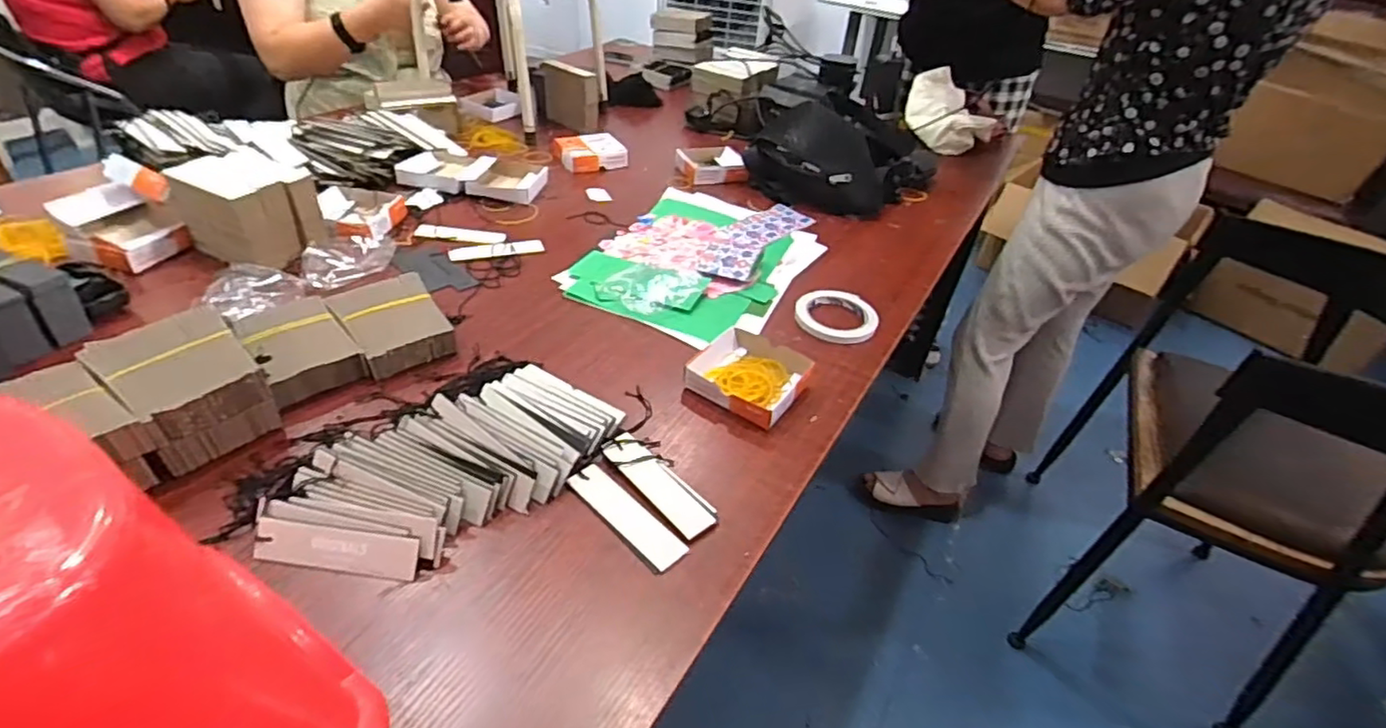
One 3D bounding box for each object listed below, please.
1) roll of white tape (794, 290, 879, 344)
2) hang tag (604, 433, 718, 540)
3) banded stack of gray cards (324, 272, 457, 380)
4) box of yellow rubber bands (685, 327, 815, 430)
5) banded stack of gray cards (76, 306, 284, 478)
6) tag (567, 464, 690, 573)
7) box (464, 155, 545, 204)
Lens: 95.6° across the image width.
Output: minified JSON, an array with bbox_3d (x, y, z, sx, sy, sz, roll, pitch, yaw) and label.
[{"bbox_3d":[0.186,-0.066,0.818,0.104,0.015,0.101,10,38,4],"label":"roll of white tape"},{"bbox_3d":[-0.031,0.108,0.578,0.039,0.007,0.132,-25,48,-34],"label":"hang tag"},{"bbox_3d":[-0.335,-0.045,0.702,0.099,0.033,0.129,-22,46,-31],"label":"banded stack of gray cards"},{"bbox_3d":[0.064,0.011,0.689,0.111,0.029,0.107,27,43,24],"label":"box of yellow rubber bands"},{"bbox_3d":[-0.457,0.019,0.568,0.132,0.072,0.098,33,45,29],"label":"banded stack of gray cards"},{"bbox_3d":[-0.060,0.132,0.545,0.123,0.006,0.034,34,46,30],"label":"tag"},{"bbox_3d":[-0.307,-0.311,1.053,0.106,0.033,0.111,8,38,1],"label":"box"}]

